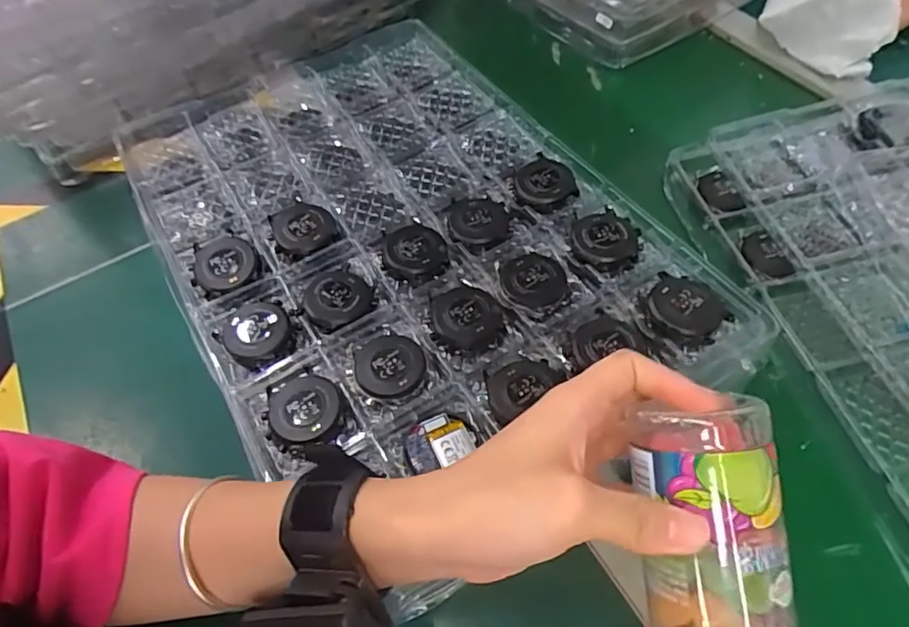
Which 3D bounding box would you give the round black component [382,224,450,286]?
[{"bbox_3d":[-0.028,-0.043,0.390,0.043,0.010,0.048,-12,57,-3],"label":"round black component"}]

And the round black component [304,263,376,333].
[{"bbox_3d":[-0.077,-0.009,0.371,0.040,0.012,0.046,36,66,24],"label":"round black component"}]

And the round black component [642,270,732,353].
[{"bbox_3d":[0.144,-0.003,0.347,0.049,0.010,0.046,-2,57,4],"label":"round black component"}]

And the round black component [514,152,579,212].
[{"bbox_3d":[0.067,-0.100,0.420,0.044,0.013,0.052,-13,57,-4],"label":"round black component"}]

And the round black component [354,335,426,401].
[{"bbox_3d":[-0.039,0.032,0.338,0.041,0.010,0.043,-2,57,4],"label":"round black component"}]

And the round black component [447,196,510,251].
[{"bbox_3d":[0.017,-0.067,0.402,0.044,0.008,0.046,-2,57,4],"label":"round black component"}]

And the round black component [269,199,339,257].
[{"bbox_3d":[-0.114,-0.064,0.415,0.044,0.012,0.051,-19,57,-7],"label":"round black component"}]

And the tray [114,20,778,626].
[{"bbox_3d":[-0.047,-0.065,0.415,0.309,0.036,0.453,-30,59,-14],"label":"tray"}]

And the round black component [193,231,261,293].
[{"bbox_3d":[-0.162,-0.034,0.392,0.046,0.010,0.046,0,69,-1],"label":"round black component"}]

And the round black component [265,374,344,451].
[{"bbox_3d":[-0.088,0.057,0.324,0.042,0.006,0.044,-2,57,4],"label":"round black component"}]

